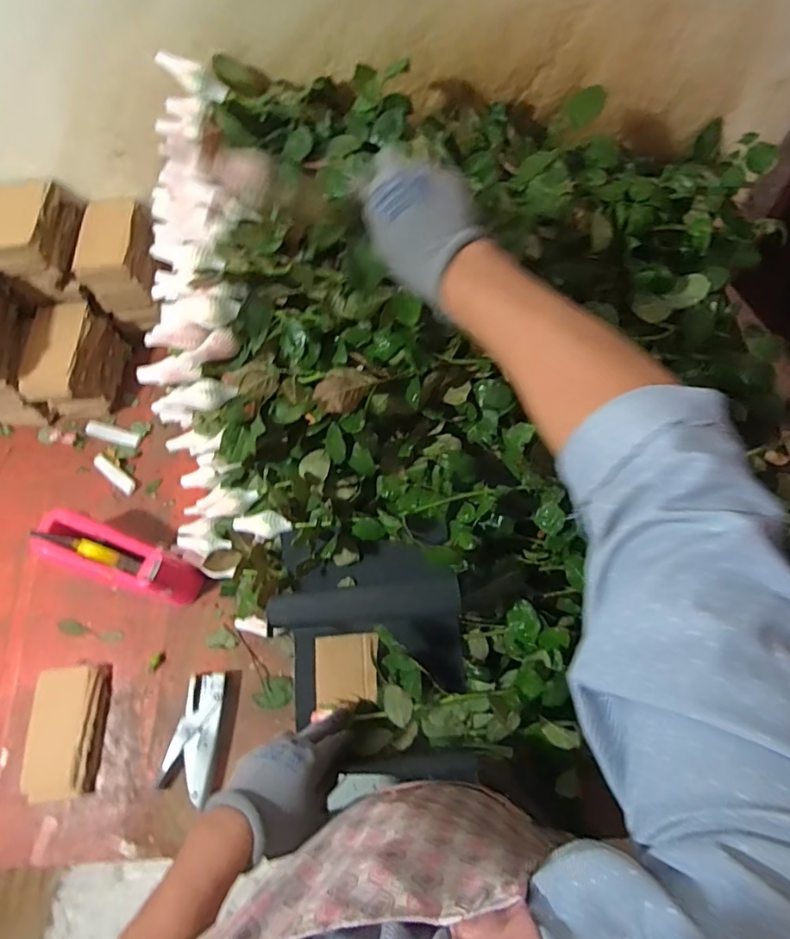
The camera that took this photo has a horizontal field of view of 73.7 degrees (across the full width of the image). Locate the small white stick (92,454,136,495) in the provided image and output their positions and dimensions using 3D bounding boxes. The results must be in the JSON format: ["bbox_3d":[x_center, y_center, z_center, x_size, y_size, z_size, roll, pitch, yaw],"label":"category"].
[{"bbox_3d":[-0.451,0.007,0.843,0.088,0.008,0.025,33,72,15],"label":"small white stick"}]

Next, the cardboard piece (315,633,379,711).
[{"bbox_3d":[-0.059,0.248,0.654,0.077,0.012,0.080,-5,66,0],"label":"cardboard piece"}]

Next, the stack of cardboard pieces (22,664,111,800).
[{"bbox_3d":[-0.420,0.334,0.674,0.083,0.027,0.151,-5,66,0],"label":"stack of cardboard pieces"}]

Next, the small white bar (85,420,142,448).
[{"bbox_3d":[-0.463,-0.060,0.863,0.090,0.011,0.029,14,68,8],"label":"small white bar"}]

